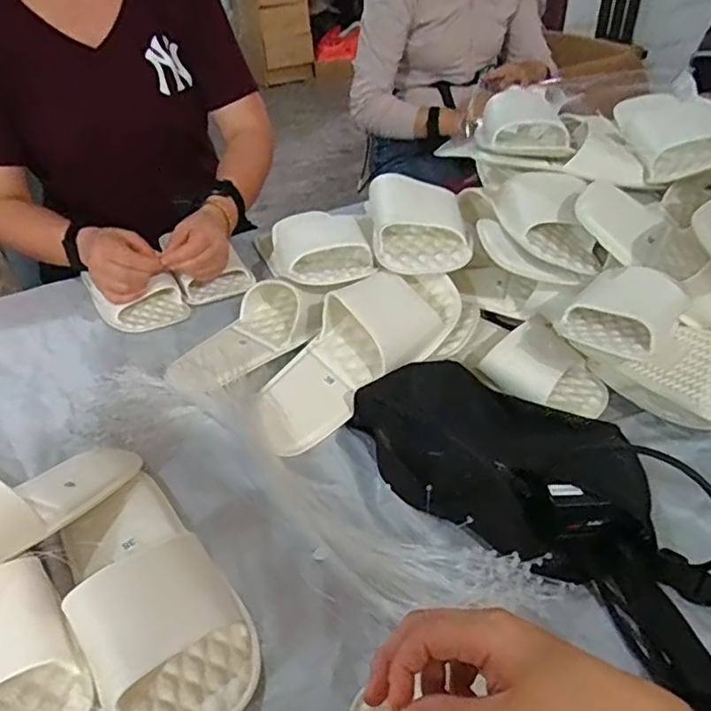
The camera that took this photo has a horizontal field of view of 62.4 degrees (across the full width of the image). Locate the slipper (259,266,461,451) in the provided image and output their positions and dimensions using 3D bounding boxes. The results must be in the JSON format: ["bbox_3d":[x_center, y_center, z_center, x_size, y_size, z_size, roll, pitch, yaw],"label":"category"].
[{"bbox_3d":[0.000,-0.014,0.607,0.264,0.081,0.096,-41,49,-16],"label":"slipper"}]

